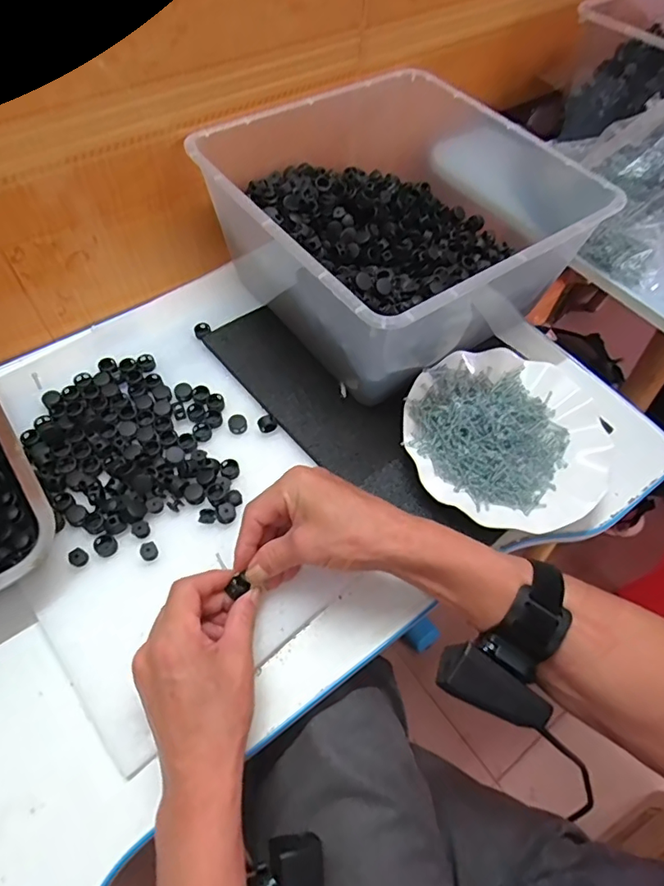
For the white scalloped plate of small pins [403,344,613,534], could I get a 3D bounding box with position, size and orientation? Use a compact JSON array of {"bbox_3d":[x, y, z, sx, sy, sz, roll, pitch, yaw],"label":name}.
[{"bbox_3d":[0.160,-0.006,0.476,0.183,0.031,0.176,1,58,-2],"label":"white scalloped plate of small pins"}]

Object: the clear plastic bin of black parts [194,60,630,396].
[{"bbox_3d":[0.064,-0.232,0.547,0.333,0.149,0.333,1,58,-2],"label":"clear plastic bin of black parts"}]

